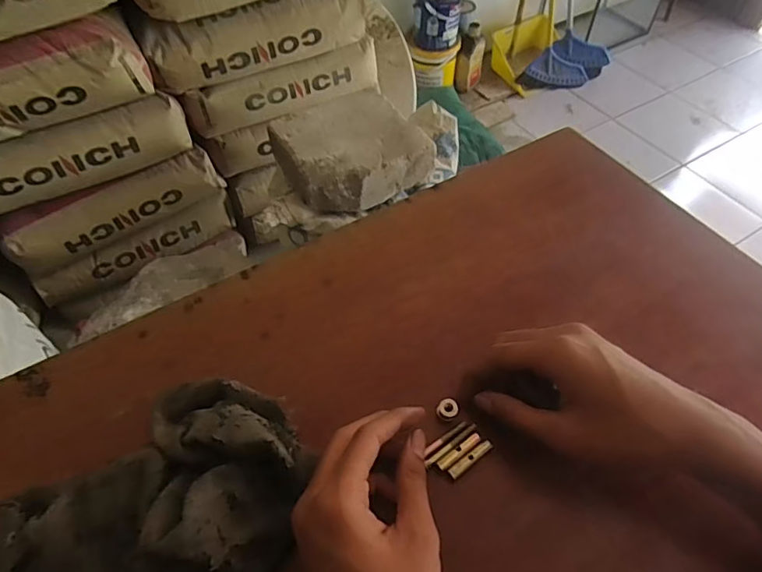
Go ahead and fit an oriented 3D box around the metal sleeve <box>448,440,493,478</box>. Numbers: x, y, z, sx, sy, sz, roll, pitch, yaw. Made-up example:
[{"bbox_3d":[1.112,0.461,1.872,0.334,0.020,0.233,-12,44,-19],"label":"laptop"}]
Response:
[{"bbox_3d":[0.061,0.117,0.337,0.036,0.004,0.007,-31,59,-20],"label":"metal sleeve"}]

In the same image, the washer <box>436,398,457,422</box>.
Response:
[{"bbox_3d":[0.047,0.088,0.354,0.014,0.006,0.016,17,56,12],"label":"washer"}]

